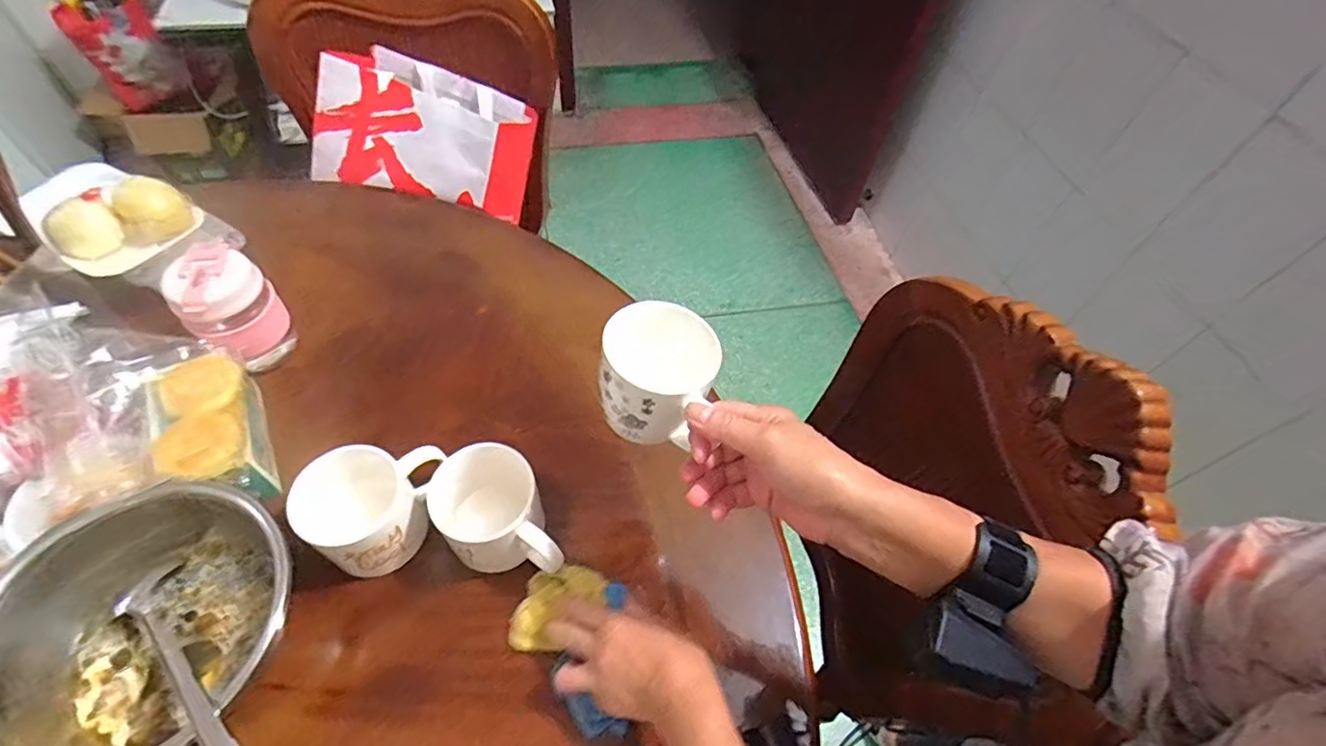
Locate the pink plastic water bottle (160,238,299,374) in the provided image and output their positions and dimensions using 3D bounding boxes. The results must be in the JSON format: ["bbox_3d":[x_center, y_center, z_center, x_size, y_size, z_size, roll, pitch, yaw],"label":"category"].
[{"bbox_3d":[-0.451,-0.057,0.624,0.090,0.129,0.087,34,59,19],"label":"pink plastic water bottle"}]

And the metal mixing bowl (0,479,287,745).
[{"bbox_3d":[-0.407,0.203,0.469,0.207,0.088,0.214,26,57,14],"label":"metal mixing bowl"}]

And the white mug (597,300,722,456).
[{"bbox_3d":[-0.007,0.003,0.428,0.087,0.078,0.087,7,61,-12],"label":"white mug"}]

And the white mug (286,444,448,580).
[{"bbox_3d":[-0.258,0.124,0.542,0.128,0.098,0.089,-29,61,-22],"label":"white mug"}]

